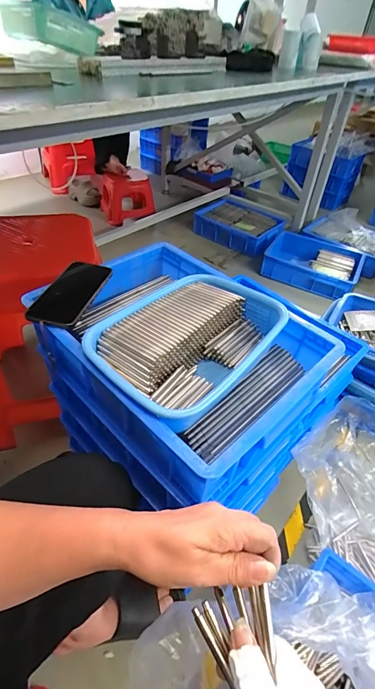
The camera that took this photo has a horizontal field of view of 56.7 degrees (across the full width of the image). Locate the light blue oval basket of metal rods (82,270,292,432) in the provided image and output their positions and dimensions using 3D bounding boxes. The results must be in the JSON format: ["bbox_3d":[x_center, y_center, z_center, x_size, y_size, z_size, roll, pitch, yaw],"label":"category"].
[{"bbox_3d":[0.003,-0.004,0.531,0.205,0.074,0.295,33,50,26],"label":"light blue oval basket of metal rods"}]

